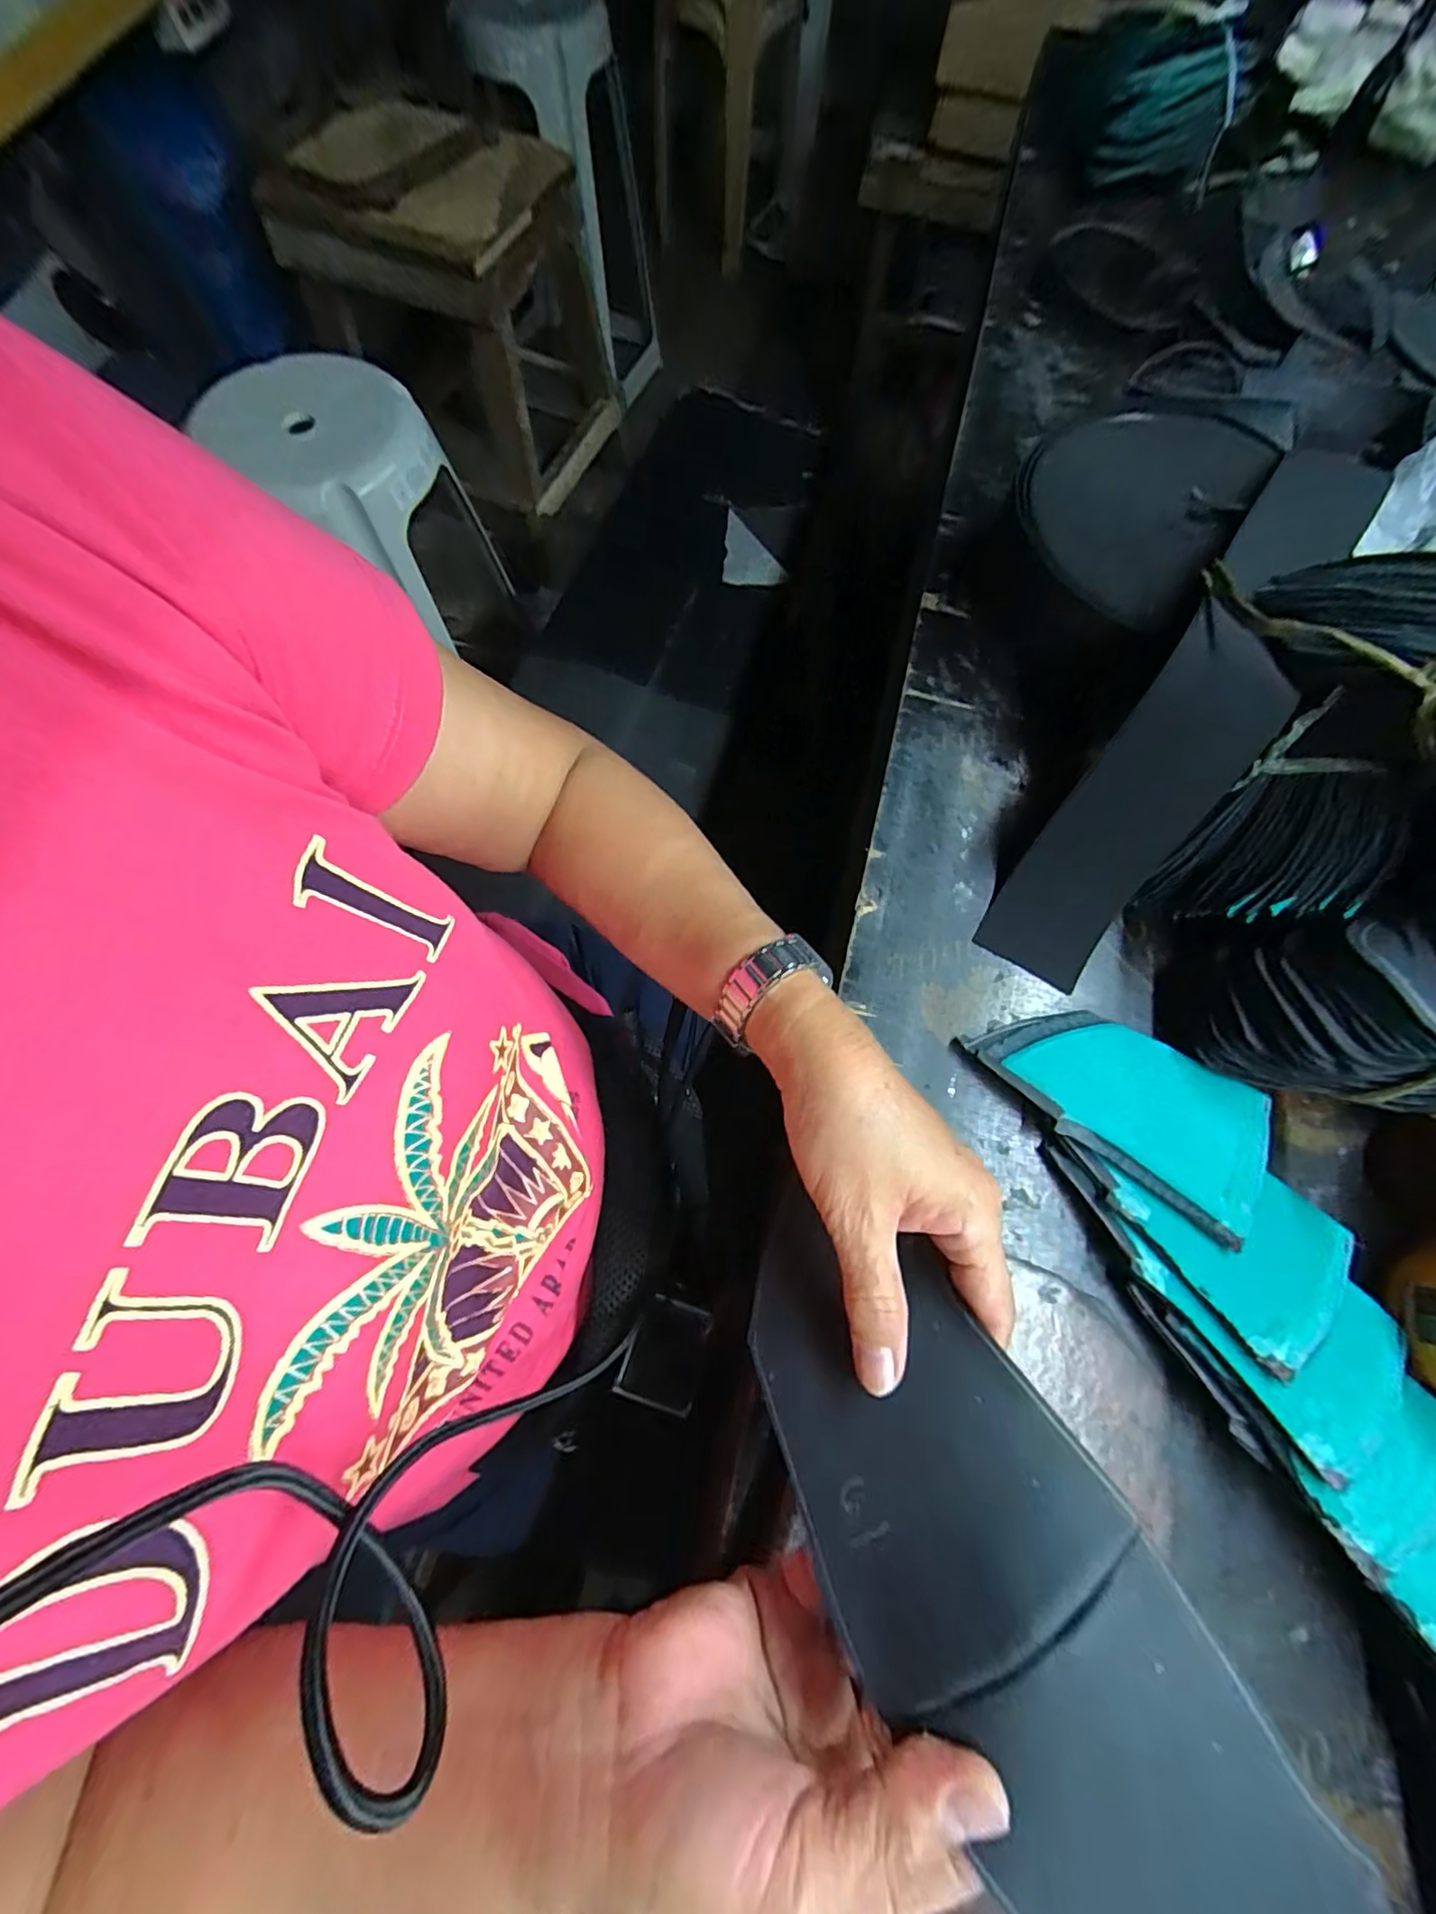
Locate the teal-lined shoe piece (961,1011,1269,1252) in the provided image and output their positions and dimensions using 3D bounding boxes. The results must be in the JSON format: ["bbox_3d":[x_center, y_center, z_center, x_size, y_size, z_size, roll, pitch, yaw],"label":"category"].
[{"bbox_3d":[0.224,0.074,0.343,0.148,0.026,0.084,37,74,10],"label":"teal-lined shoe piece"}]

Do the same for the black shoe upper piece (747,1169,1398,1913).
[{"bbox_3d":[0.092,0.202,0.191,0.091,0.045,0.261,-34,66,-12],"label":"black shoe upper piece"}]

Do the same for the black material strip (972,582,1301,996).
[{"bbox_3d":[0.233,-0.079,0.351,0.068,0.029,0.199,30,113,8],"label":"black material strip"}]

